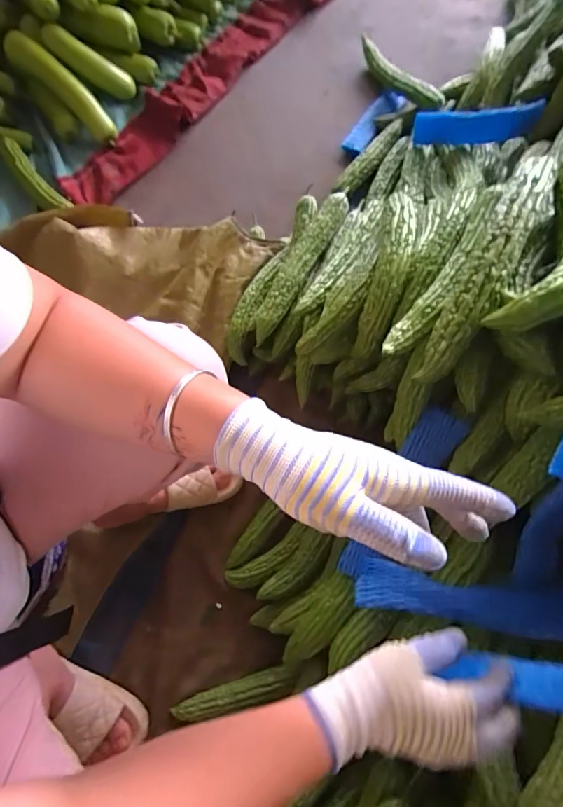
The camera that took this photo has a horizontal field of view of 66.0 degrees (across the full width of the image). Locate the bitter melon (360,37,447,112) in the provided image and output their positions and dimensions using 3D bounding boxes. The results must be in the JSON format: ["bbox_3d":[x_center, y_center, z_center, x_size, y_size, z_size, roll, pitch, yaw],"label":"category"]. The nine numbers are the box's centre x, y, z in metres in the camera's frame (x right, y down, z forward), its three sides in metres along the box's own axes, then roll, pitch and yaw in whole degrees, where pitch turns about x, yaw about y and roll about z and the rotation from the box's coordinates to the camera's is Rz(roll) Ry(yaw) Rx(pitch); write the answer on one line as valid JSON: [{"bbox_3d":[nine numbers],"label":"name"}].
[{"bbox_3d":[0.281,-0.780,1.040,0.050,0.064,0.303,-28,73,-9],"label":"bitter melon"}]

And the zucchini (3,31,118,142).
[{"bbox_3d":[-0.484,-0.703,0.964,0.277,0.048,0.061,40,73,-17],"label":"zucchini"}]

